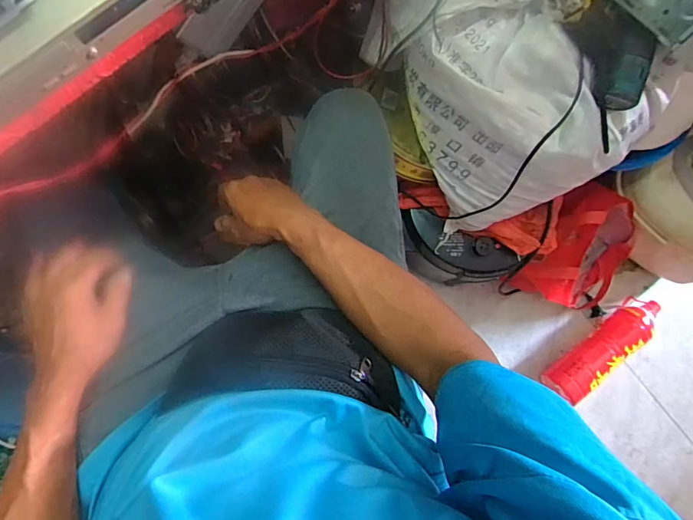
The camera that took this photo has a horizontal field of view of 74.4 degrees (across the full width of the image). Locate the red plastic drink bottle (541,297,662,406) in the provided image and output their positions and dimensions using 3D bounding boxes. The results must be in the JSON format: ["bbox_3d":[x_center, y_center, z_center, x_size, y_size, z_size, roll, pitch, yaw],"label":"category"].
[{"bbox_3d":[0.572,0.192,0.999,0.307,0.085,0.096,-44,87,-6],"label":"red plastic drink bottle"}]

